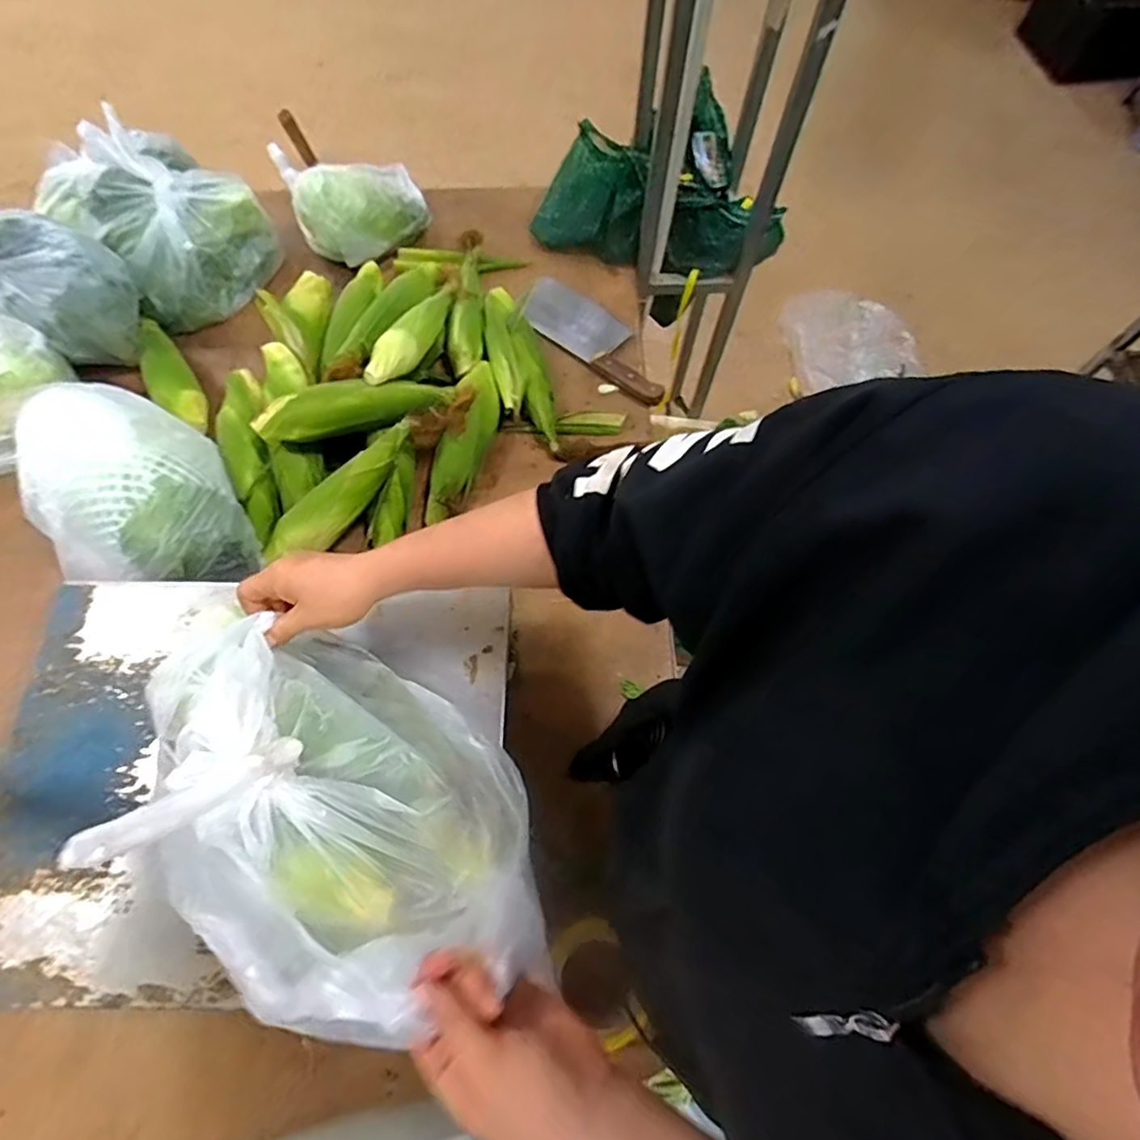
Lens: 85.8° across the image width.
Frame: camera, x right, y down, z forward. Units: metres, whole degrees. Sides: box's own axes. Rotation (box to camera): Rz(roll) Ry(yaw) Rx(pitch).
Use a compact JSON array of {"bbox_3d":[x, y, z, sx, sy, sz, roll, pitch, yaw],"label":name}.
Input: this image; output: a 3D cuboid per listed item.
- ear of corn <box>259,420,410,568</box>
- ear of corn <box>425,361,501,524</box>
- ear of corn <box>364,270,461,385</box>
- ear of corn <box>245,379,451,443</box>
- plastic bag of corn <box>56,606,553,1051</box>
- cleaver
[{"bbox_3d":[-0.292,-0.092,0.788,0.252,0.047,0.055,-44,74,0],"label":"ear of corn"},{"bbox_3d":[-0.146,-0.178,0.849,0.069,0.053,0.246,17,81,5],"label":"ear of corn"},{"bbox_3d":[-0.210,-0.342,0.870,0.050,0.044,0.246,20,55,7],"label":"ear of corn"},{"bbox_3d":[-0.282,-0.216,0.806,0.254,0.047,0.054,-15,69,-8],"label":"ear of corn"},{"bbox_3d":[-0.199,0.161,0.467,0.357,0.174,0.212,39,72,13],"label":"plastic bag of corn"},{"bbox_3d":[0.046,-0.363,0.966,0.278,0.028,0.111,42,72,14],"label":"cleaver"}]

